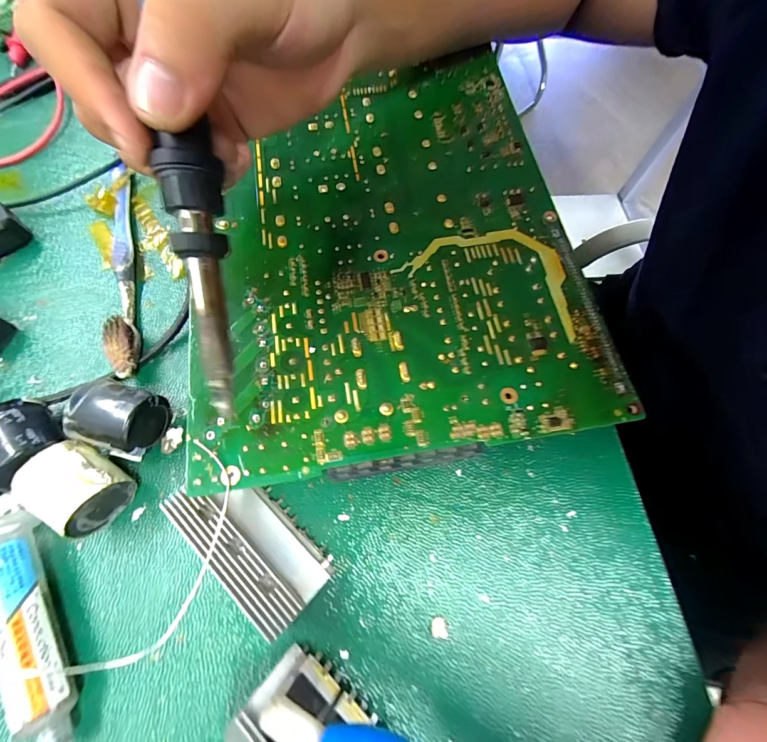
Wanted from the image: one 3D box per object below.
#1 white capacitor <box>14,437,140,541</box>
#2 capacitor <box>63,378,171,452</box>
[{"bbox_3d":[-0.136,0.051,0.162,0.039,0.029,0.030,30,68,11],"label":"white capacitor"},{"bbox_3d":[-0.123,0.023,0.174,0.035,0.031,0.028,13,66,3],"label":"capacitor"}]

